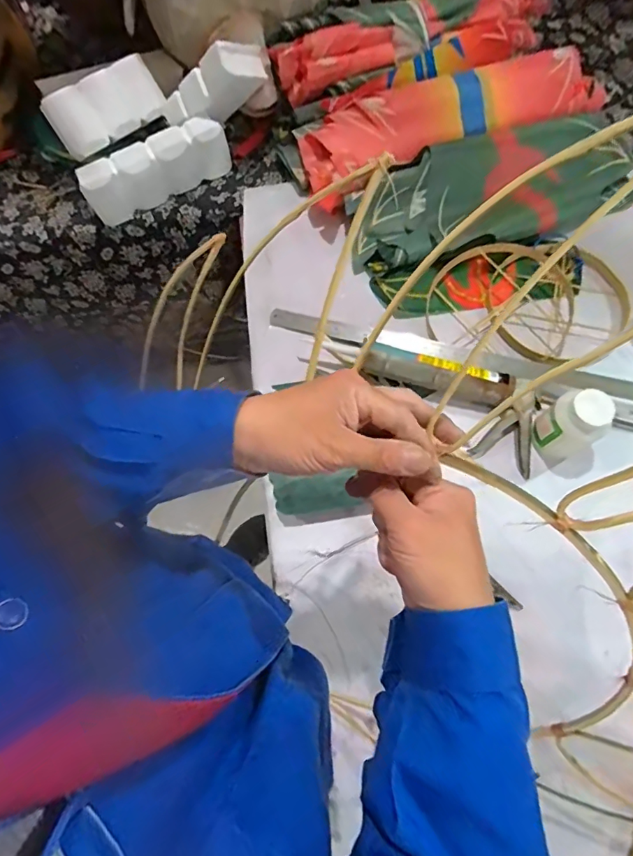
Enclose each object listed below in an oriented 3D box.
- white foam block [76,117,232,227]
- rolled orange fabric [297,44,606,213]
[{"bbox_3d":[-0.303,-0.488,0.899,0.278,0.096,0.057,-27,72,-7],"label":"white foam block"},{"bbox_3d":[0.241,-0.561,0.867,0.562,0.079,0.145,-19,72,-5],"label":"rolled orange fabric"}]

